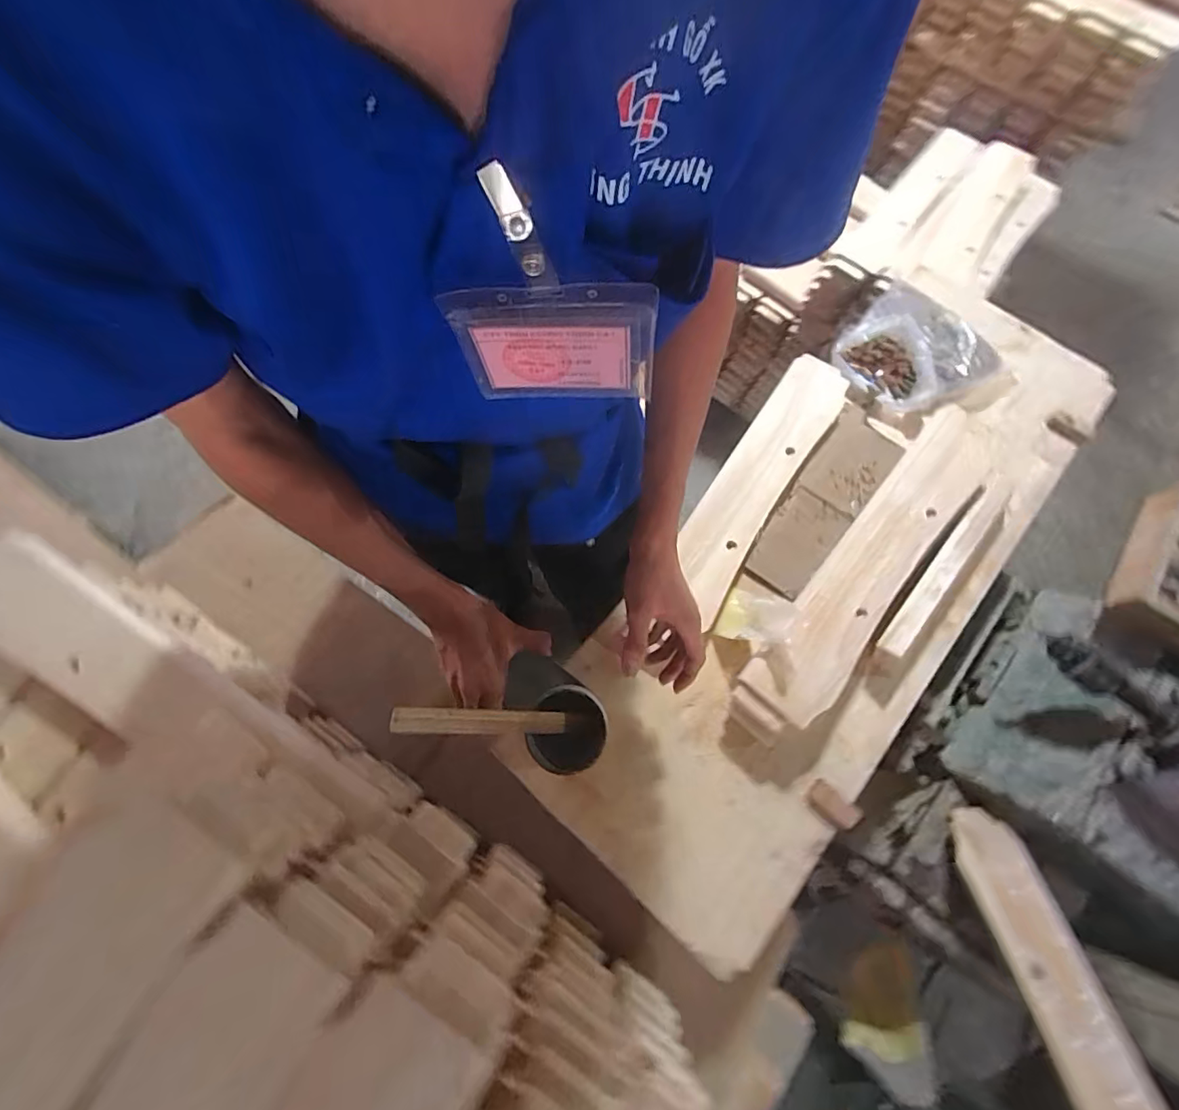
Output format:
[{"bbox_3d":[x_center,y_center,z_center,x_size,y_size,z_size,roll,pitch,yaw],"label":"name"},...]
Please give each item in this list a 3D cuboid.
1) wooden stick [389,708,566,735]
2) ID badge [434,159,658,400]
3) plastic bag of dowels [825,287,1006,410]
[{"bbox_3d":[-0.102,0.158,0.498,0.164,0.017,0.022,11,69,-28],"label":"wooden stick"},{"bbox_3d":[-0.019,-0.112,0.248,0.095,0.124,0.011,3,73,3],"label":"ID badge"},{"bbox_3d":[0.459,-0.288,0.734,0.202,0.055,0.191,-42,78,-14],"label":"plastic bag of dowels"}]

